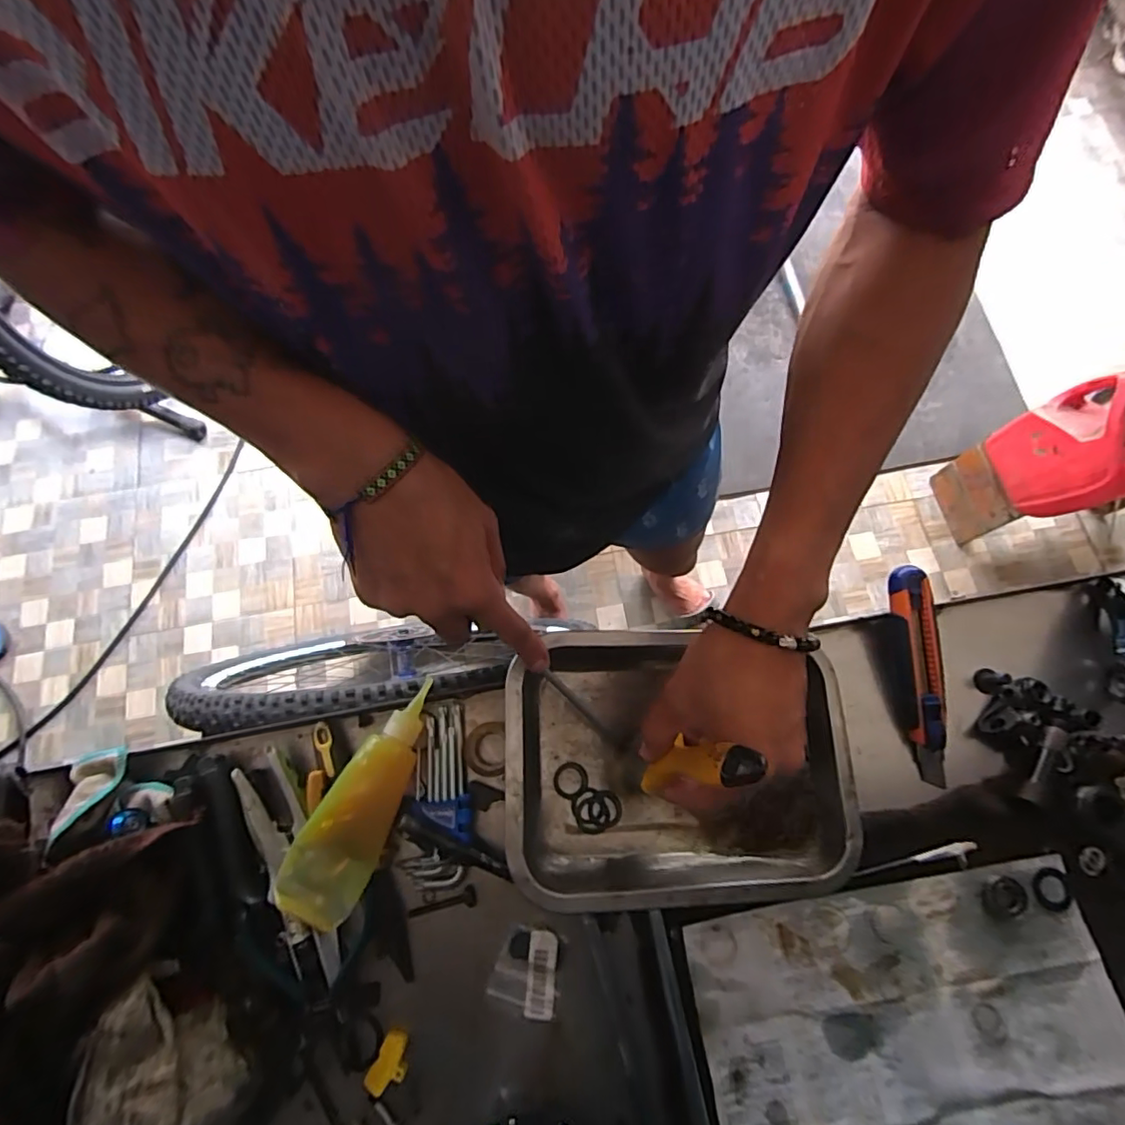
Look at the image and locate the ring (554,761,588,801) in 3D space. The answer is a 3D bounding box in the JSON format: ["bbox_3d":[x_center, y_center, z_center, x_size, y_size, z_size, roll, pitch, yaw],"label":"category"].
[{"bbox_3d":[0.006,0.169,0.435,0.027,0.004,0.027,5,68,-12],"label":"ring"}]

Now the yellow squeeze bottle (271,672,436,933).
[{"bbox_3d":[-0.149,0.173,0.430,0.058,0.046,0.175,19,75,7],"label":"yellow squeeze bottle"}]

